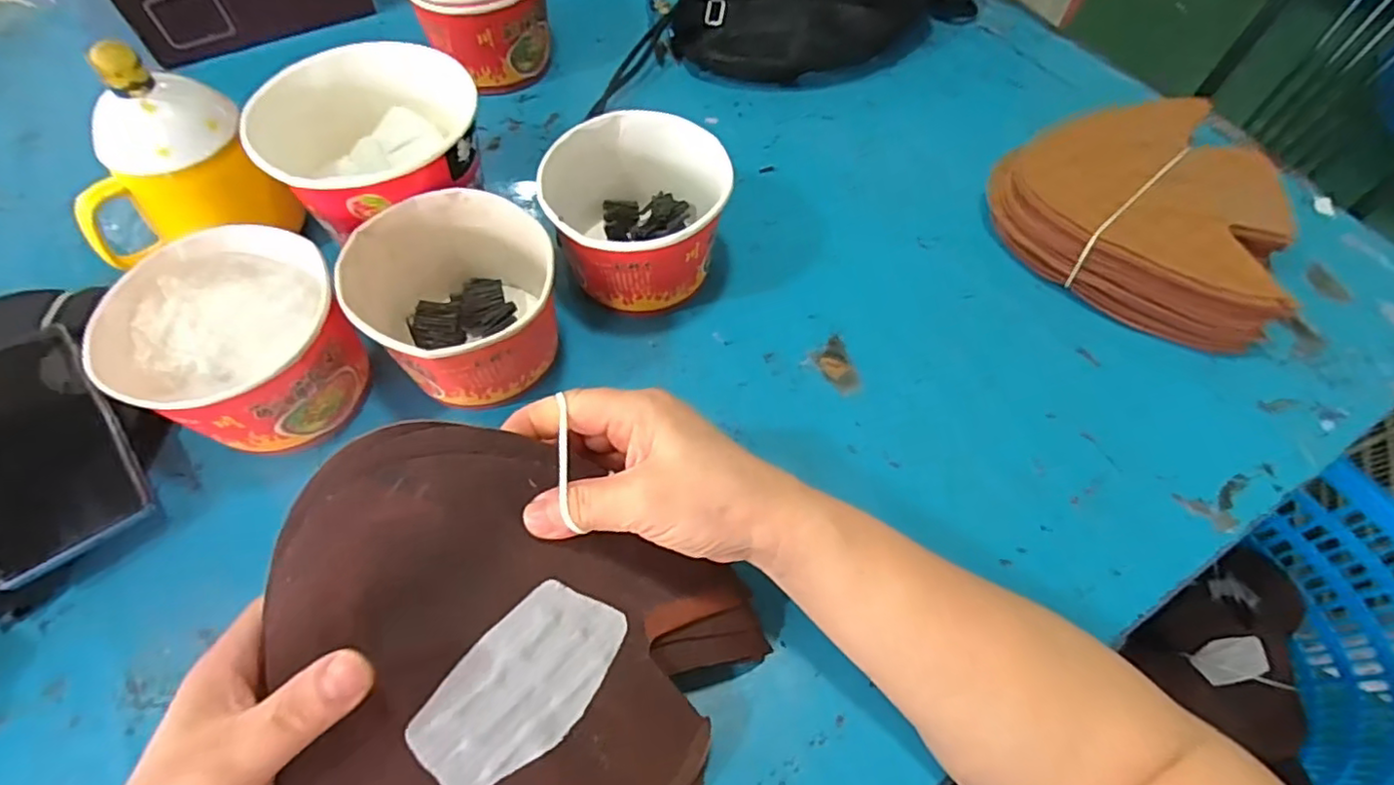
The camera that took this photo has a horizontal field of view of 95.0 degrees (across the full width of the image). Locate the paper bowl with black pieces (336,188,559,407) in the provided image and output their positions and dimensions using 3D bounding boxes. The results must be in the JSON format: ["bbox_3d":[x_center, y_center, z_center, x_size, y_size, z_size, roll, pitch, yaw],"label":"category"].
[{"bbox_3d":[-0.144,-0.051,0.398,0.109,0.081,0.120,-36,66,-20],"label":"paper bowl with black pieces"}]

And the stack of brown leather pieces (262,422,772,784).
[{"bbox_3d":[-0.094,0.129,0.277,0.205,0.030,0.200,36,75,-12],"label":"stack of brown leather pieces"}]

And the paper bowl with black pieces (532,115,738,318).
[{"bbox_3d":[-0.038,-0.121,0.437,0.108,0.089,0.111,1,59,-1],"label":"paper bowl with black pieces"}]

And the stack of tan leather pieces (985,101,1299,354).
[{"bbox_3d":[0.329,-0.135,0.471,0.195,0.070,0.175,36,65,18],"label":"stack of tan leather pieces"}]

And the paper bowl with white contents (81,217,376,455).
[{"bbox_3d":[-0.267,-0.029,0.380,0.113,0.083,0.122,1,59,-1],"label":"paper bowl with white contents"}]

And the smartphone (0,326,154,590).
[{"bbox_3d":[-0.378,0.028,0.365,0.075,0.013,0.168,-35,68,-21],"label":"smartphone"}]

